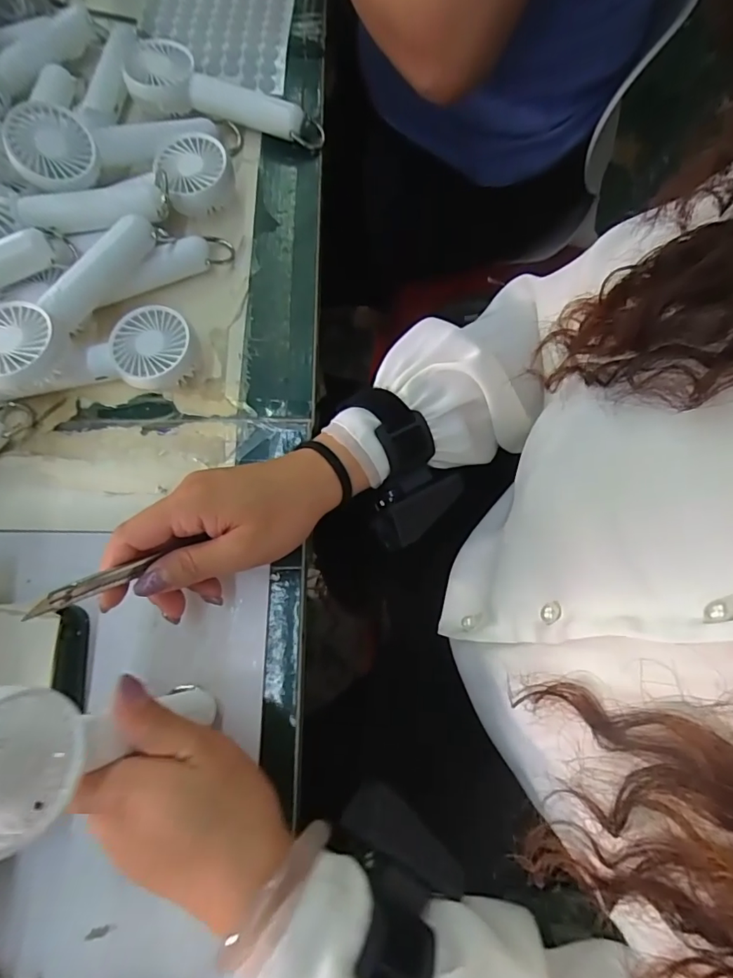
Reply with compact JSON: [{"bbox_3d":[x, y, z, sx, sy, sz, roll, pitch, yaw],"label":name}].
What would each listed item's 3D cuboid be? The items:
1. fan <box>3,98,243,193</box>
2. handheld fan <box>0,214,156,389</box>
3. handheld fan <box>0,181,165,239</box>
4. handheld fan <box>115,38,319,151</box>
[{"bbox_3d":[-0.174,-0.259,0.371,0.164,0.030,0.049,-23,75,-21],"label":"fan"},{"bbox_3d":[-0.197,-0.126,0.327,0.051,0.030,0.144,29,78,9],"label":"handheld fan"},{"bbox_3d":[-0.217,-0.193,0.341,0.139,0.035,0.047,-8,75,-1],"label":"handheld fan"},{"bbox_3d":[-0.110,-0.321,0.403,0.154,0.043,0.053,10,75,5],"label":"handheld fan"}]

